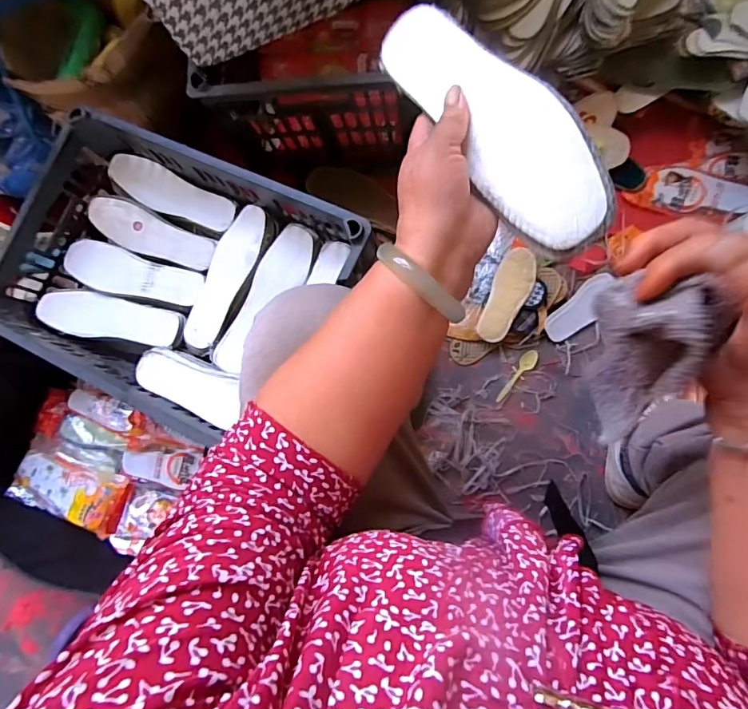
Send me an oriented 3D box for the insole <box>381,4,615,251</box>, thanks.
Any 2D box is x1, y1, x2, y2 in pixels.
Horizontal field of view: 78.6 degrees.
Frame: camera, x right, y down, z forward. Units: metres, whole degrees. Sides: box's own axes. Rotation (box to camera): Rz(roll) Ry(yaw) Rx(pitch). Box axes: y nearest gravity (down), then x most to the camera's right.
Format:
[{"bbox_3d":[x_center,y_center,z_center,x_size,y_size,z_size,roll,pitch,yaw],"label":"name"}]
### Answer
[{"bbox_3d":[0.078,-0.164,0.310,0.065,0.009,0.218,-42,72,31],"label":"insole"}]

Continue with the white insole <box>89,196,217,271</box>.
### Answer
[{"bbox_3d":[-0.351,-0.187,0.718,0.211,0.025,0.064,25,88,9],"label":"white insole"}]

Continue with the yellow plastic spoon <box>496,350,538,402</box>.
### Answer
[{"bbox_3d":[0.246,0.040,0.782,0.025,0.012,0.104,32,89,9],"label":"yellow plastic spoon"}]

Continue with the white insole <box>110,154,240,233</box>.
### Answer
[{"bbox_3d":[-0.317,-0.252,0.723,0.212,0.034,0.064,25,88,9],"label":"white insole"}]

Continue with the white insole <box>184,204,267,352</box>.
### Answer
[{"bbox_3d":[-0.225,-0.117,0.685,0.069,0.018,0.221,23,88,9],"label":"white insole"}]

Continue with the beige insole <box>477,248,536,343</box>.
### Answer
[{"bbox_3d":[0.226,-0.099,0.766,0.062,0.018,0.159,19,87,9],"label":"beige insole"}]

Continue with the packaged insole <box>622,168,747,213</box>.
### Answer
[{"bbox_3d":[0.551,-0.281,0.788,0.194,0.027,0.071,12,86,8],"label":"packaged insole"}]

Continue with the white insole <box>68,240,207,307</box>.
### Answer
[{"bbox_3d":[-0.377,-0.123,0.706,0.229,0.013,0.069,15,86,8],"label":"white insole"}]

